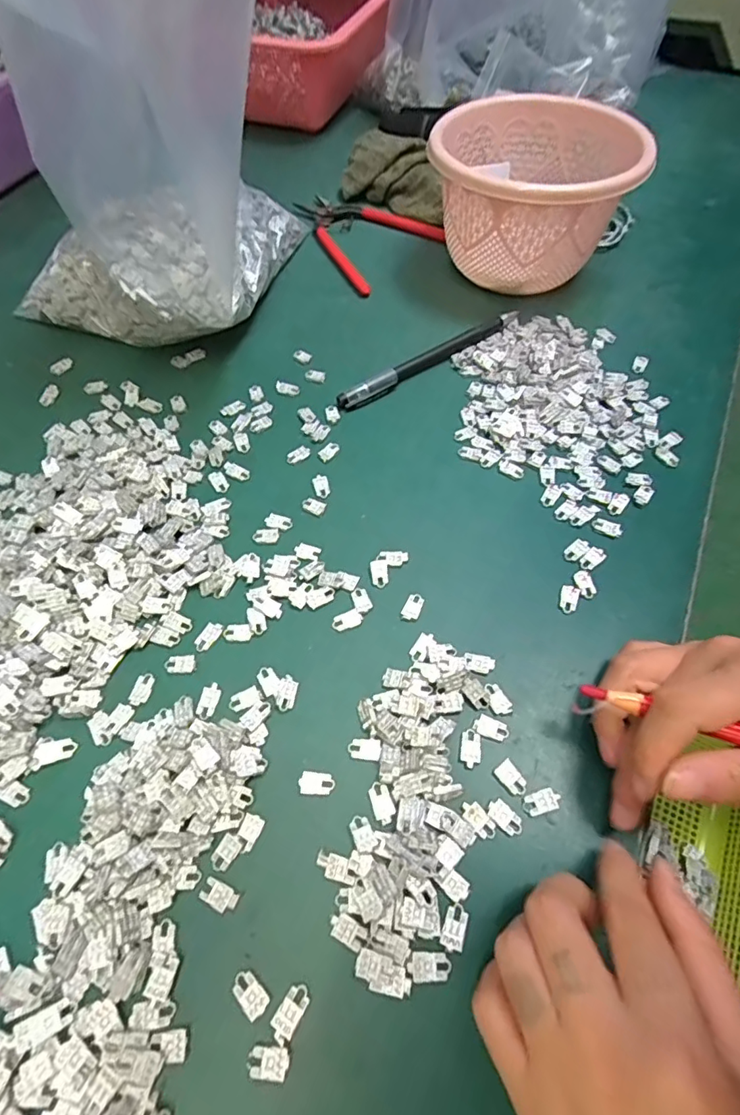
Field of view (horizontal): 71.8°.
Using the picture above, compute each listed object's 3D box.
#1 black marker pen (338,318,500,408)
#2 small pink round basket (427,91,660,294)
[{"bbox_3d":[0.036,-0.138,0.358,0.137,0.010,0.017,-34,64,-19],"label":"black marker pen"},{"bbox_3d":[0.119,-0.264,0.385,0.139,0.087,0.146,0,58,1],"label":"small pink round basket"}]

